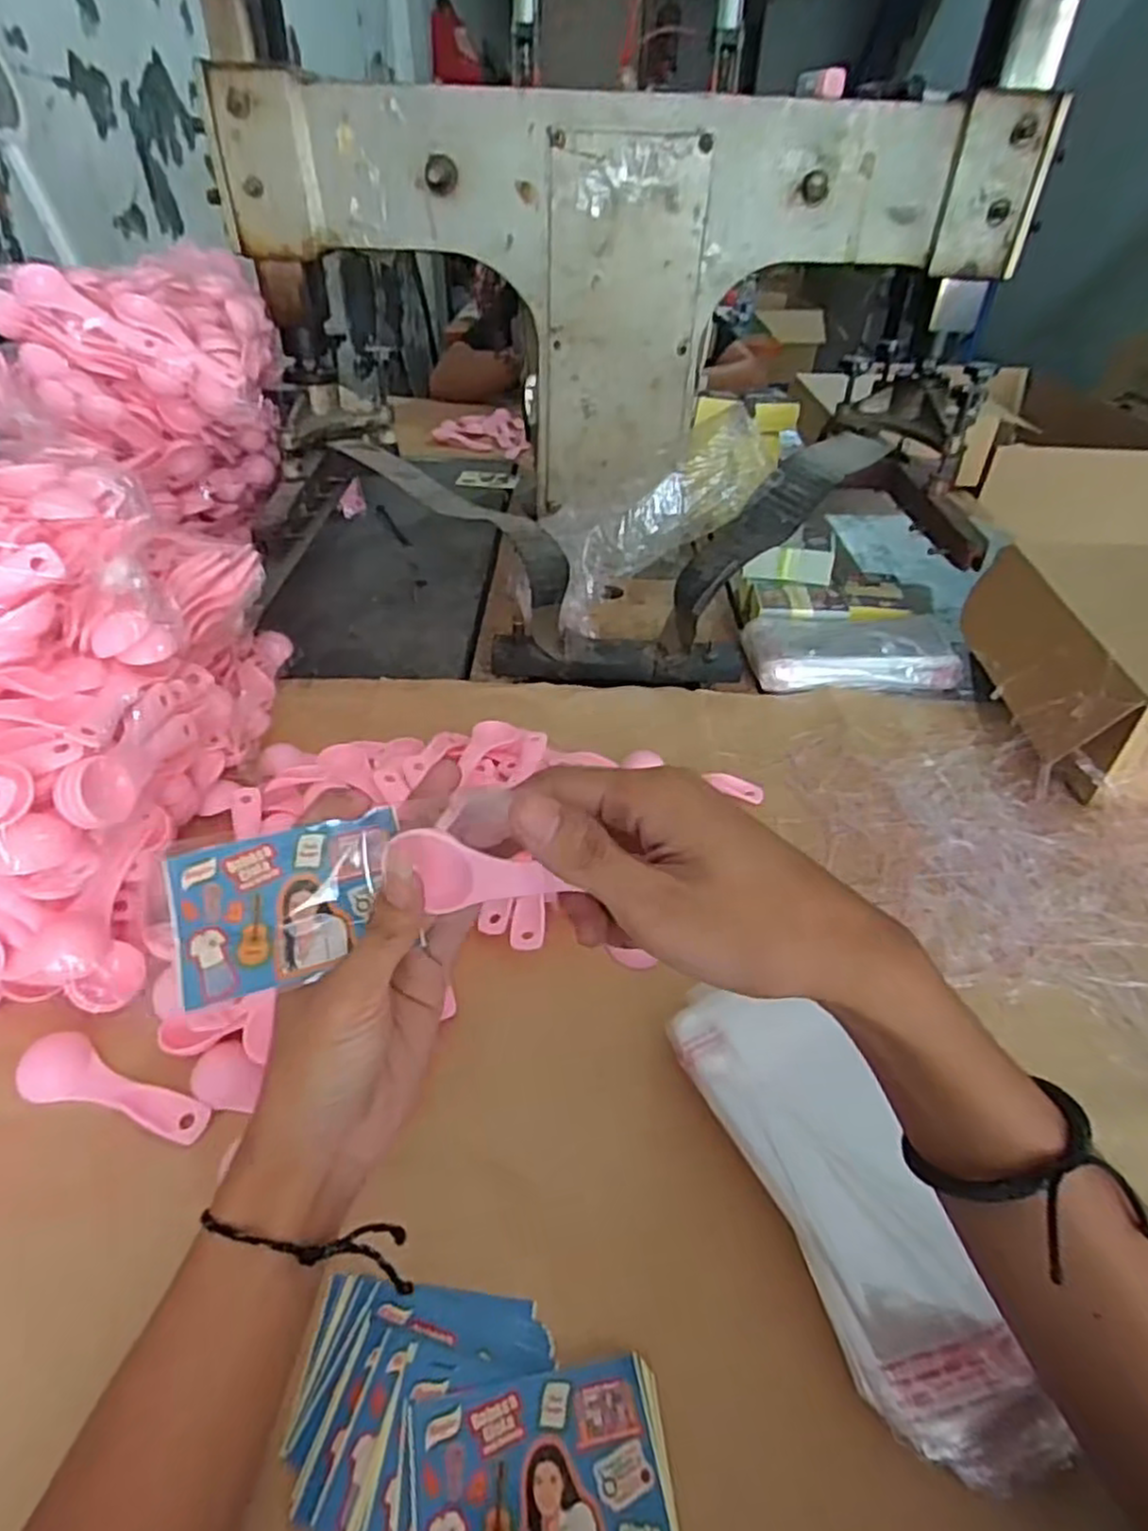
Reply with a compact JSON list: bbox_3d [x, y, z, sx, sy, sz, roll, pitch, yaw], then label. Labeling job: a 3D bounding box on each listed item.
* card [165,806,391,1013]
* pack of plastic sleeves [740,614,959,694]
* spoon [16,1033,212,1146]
[{"bbox_3d":[-0.111,0.054,0.290,0.088,0.006,0.057,-14,77,-8],"label":"card"},{"bbox_3d":[0.279,-0.117,0.725,0.218,0.031,0.108,-3,40,-6],"label":"pack of plastic sleeves"},{"bbox_3d":[-0.240,0.169,0.385,0.111,0.008,0.032,13,41,13],"label":"spoon"}]

